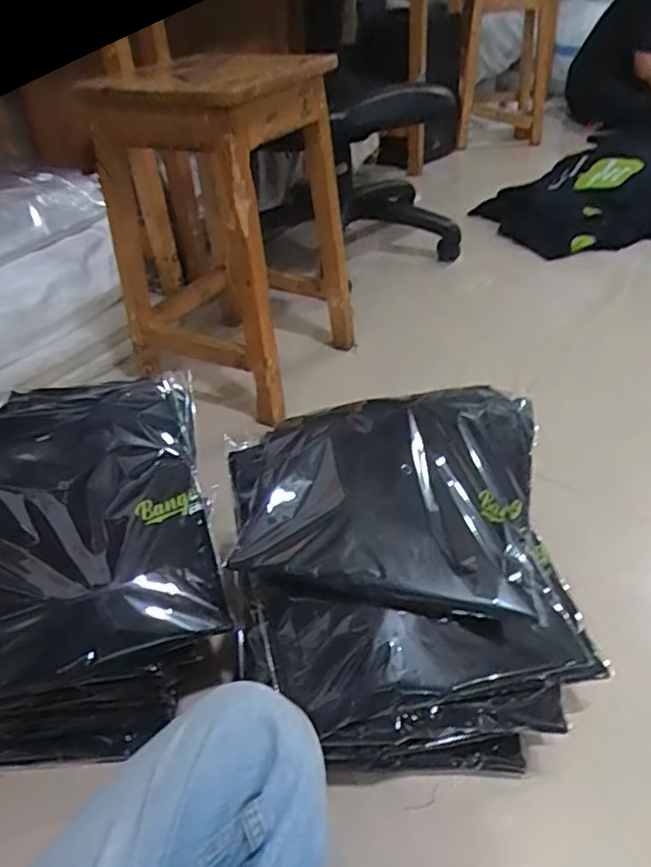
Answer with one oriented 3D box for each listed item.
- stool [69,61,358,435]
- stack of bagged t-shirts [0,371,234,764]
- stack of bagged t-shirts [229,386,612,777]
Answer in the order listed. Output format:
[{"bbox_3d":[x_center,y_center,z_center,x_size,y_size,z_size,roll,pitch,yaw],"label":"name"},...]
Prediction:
[{"bbox_3d":[-0.148,-0.342,1.049,0.301,0.468,0.358,16,43,25],"label":"stool"},{"bbox_3d":[-0.294,0.136,0.697,0.332,0.226,0.343,-12,38,-8],"label":"stack of bagged t-shirts"},{"bbox_3d":[0.079,0.150,0.643,0.335,0.231,0.320,-9,38,-4],"label":"stack of bagged t-shirts"}]

